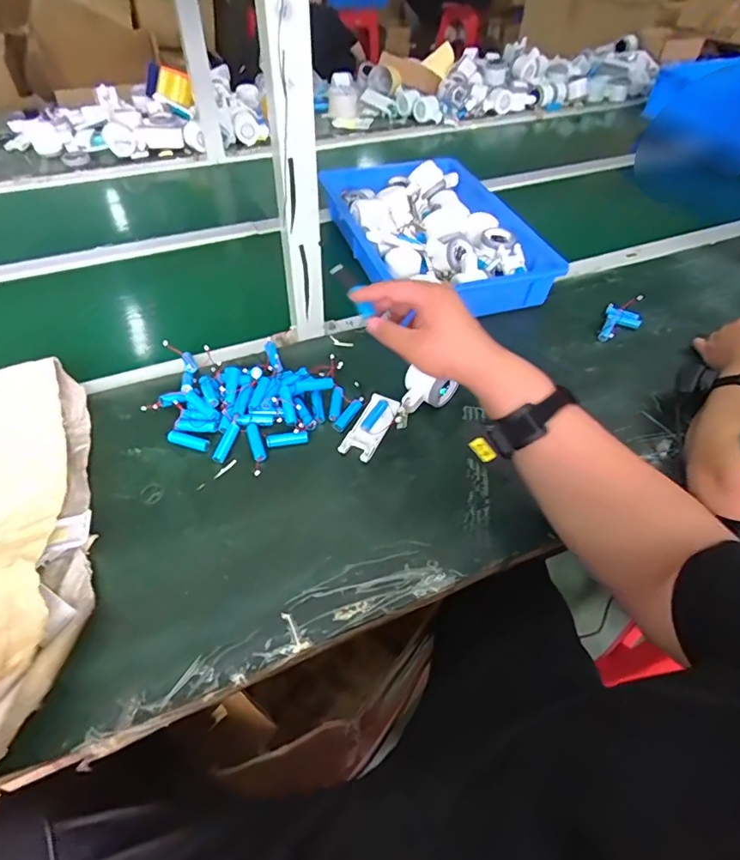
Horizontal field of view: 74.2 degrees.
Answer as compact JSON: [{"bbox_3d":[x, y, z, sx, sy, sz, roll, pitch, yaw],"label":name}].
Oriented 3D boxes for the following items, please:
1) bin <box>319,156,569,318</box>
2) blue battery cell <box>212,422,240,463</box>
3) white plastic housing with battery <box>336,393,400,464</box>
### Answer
[{"bbox_3d":[0.099,-0.347,0.851,0.276,0.086,0.421,-14,52,-14],"label":"bin"},{"bbox_3d":[-0.176,0.016,0.599,0.016,0.013,0.053,15,51,9],"label":"blue battery cell"},{"bbox_3d":[0.002,-0.006,0.619,0.045,0.014,0.102,23,53,15],"label":"white plastic housing with battery"}]

